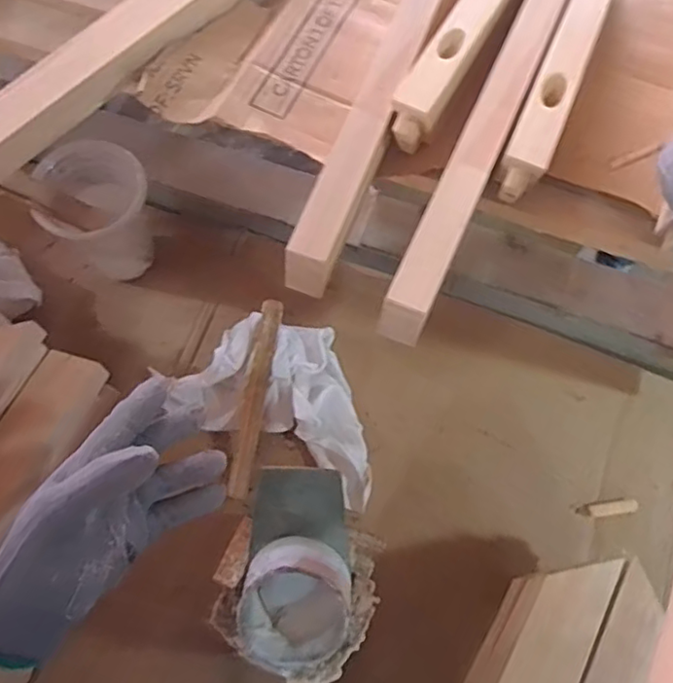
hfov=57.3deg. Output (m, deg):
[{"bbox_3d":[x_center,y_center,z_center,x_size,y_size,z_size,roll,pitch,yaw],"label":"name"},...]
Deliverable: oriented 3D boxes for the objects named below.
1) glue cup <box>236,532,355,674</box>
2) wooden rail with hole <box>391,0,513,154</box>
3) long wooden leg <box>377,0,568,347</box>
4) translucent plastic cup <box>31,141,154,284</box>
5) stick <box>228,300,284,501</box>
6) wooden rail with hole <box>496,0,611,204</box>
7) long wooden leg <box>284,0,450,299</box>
[{"bbox_3d":[-0.031,0.206,0.482,0.093,0.060,0.105,7,101,-2],"label":"glue cup"},{"bbox_3d":[0.114,-0.258,0.493,0.032,0.038,0.254,28,72,10],"label":"wooden rail with hole"},{"bbox_3d":[0.123,-0.178,0.471,0.031,0.030,0.396,23,71,8],"label":"long wooden leg"},{"bbox_3d":[-0.257,-0.135,0.695,0.117,0.157,0.094,-30,72,-11],"label":"translucent plastic cup"},{"bbox_3d":[-0.088,0.063,0.665,0.025,0.009,0.213,11,89,4],"label":"stick"},{"bbox_3d":[0.180,-0.222,0.476,0.030,0.034,0.255,23,71,8],"label":"wooden rail with hole"},{"bbox_3d":[0.048,-0.214,0.487,0.033,0.045,0.386,20,71,7],"label":"long wooden leg"}]

